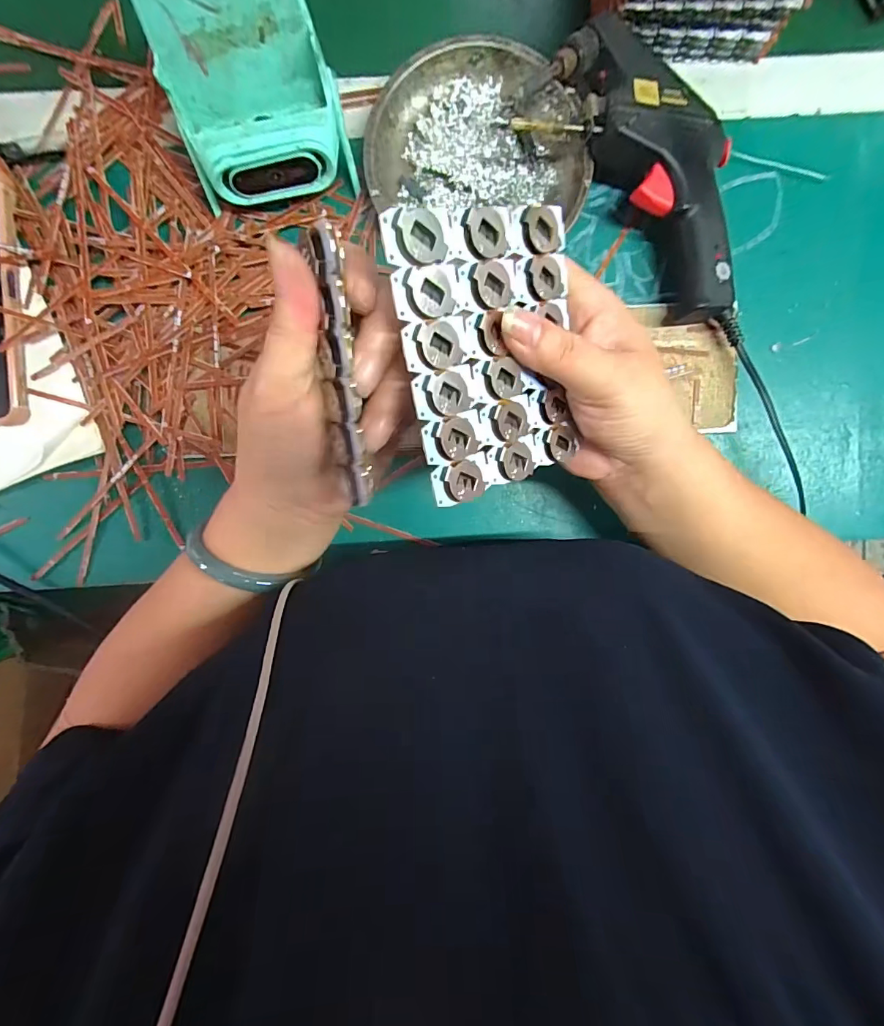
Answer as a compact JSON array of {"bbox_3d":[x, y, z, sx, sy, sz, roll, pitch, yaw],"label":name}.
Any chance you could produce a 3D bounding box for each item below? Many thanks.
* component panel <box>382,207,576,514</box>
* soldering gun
[{"bbox_3d":[0.024,-0.065,0.187,0.083,0.006,0.104,-23,113,-29],"label":"component panel"},{"bbox_3d":[0.146,-0.228,0.294,0.103,0.041,0.191,-39,93,1],"label":"soldering gun"}]

